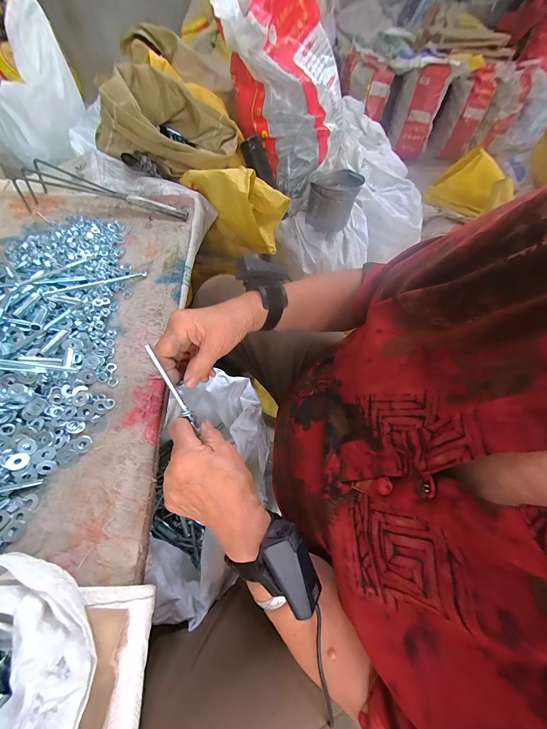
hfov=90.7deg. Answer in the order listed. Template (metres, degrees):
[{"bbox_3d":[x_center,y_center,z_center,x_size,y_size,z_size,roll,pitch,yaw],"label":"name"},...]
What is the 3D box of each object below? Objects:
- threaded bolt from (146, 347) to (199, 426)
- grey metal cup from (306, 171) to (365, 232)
[{"bbox_3d":[-0.111,0.028,0.297,0.011,0.109,0.008,-32,22,-21],"label":"threaded bolt"},{"bbox_3d":[0.175,-0.489,0.815,0.130,0.136,0.132,3,59,-5],"label":"grey metal cup"}]

